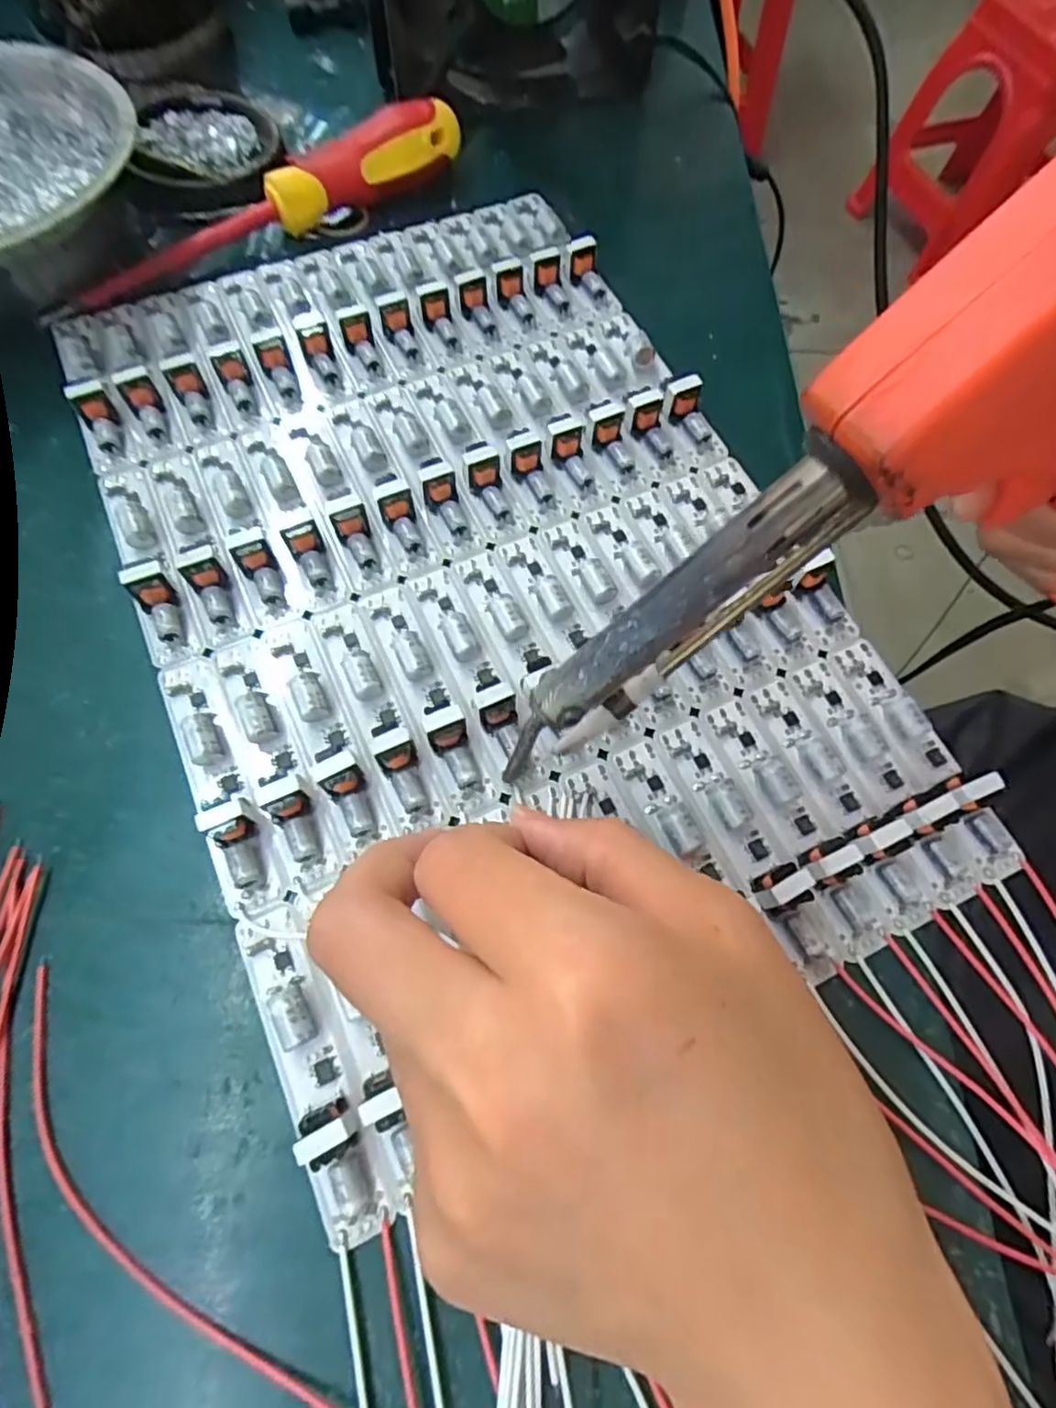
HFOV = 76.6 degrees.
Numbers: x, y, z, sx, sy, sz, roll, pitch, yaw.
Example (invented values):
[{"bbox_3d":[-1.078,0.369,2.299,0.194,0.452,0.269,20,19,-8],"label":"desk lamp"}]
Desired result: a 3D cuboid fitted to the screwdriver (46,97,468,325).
[{"bbox_3d":[-0.101,-0.192,0.255,0.174,0.022,0.021,-31,72,-14],"label":"screwdriver"}]

